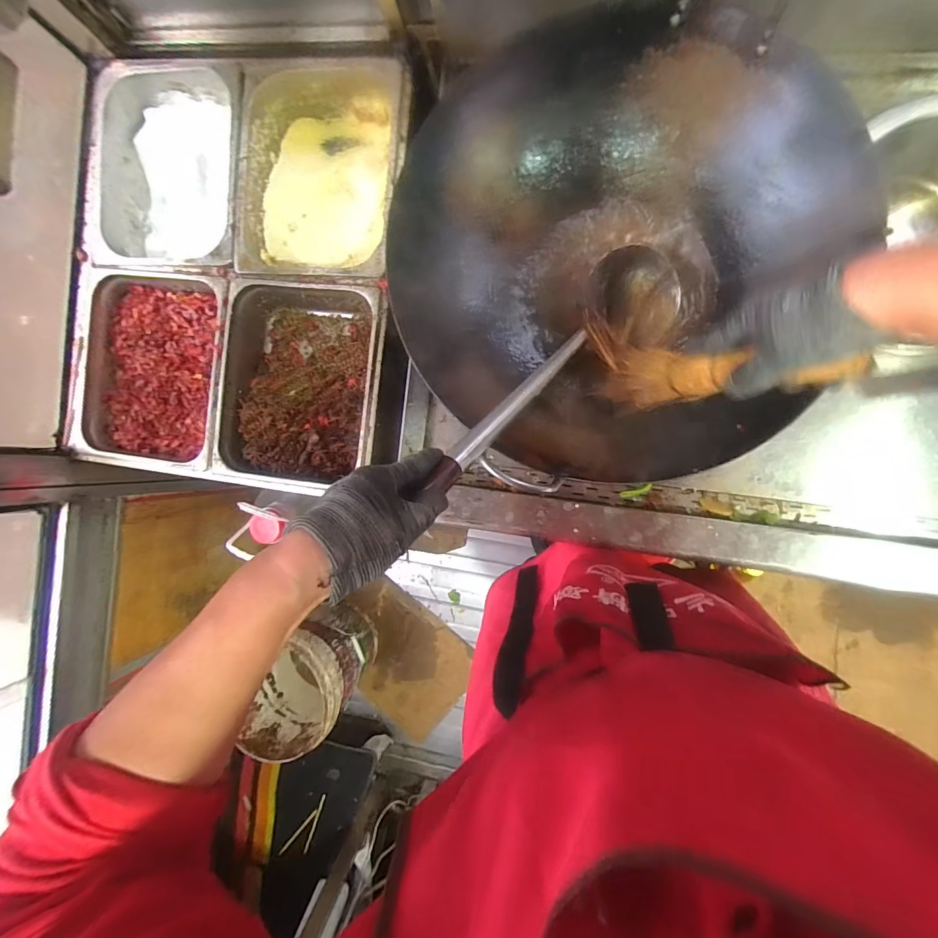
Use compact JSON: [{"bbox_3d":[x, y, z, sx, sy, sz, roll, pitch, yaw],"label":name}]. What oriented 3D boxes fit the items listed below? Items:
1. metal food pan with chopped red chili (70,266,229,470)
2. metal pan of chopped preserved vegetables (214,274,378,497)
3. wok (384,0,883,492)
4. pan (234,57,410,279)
[{"bbox_3d":[-0.545,-0.168,0.775,0.286,0.092,0.320,8,92,8],"label":"metal food pan with chopped red chili"},{"bbox_3d":[-0.267,-0.127,0.736,0.273,0.095,0.324,7,92,8],"label":"metal pan of chopped preserved vegetables"},{"bbox_3d":[0.153,-0.234,0.500,0.445,0.150,0.459,0,91,9],"label":"wok"},{"bbox_3d":[-0.228,-0.465,0.722,0.265,0.108,0.331,6,92,8],"label":"pan"}]

